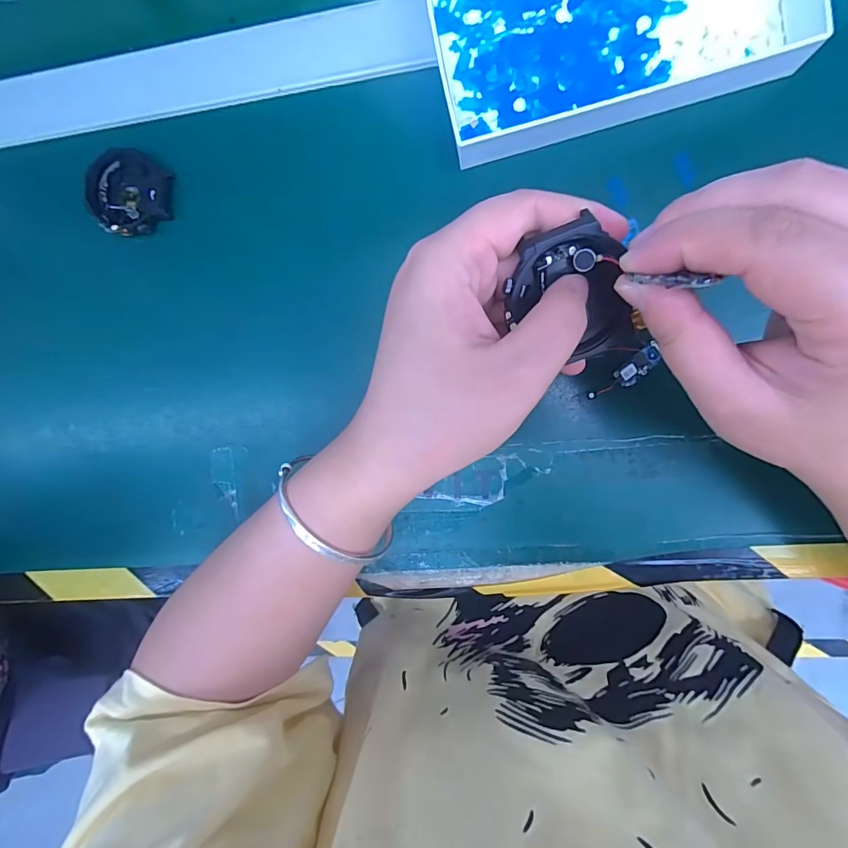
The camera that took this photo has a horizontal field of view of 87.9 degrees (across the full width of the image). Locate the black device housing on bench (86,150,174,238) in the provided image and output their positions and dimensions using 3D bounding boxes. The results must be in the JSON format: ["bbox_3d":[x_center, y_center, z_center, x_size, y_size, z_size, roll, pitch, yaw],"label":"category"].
[{"bbox_3d":[-0.182,-0.142,0.271,0.049,0.011,0.049,10,94,7],"label":"black device housing on bench"}]

